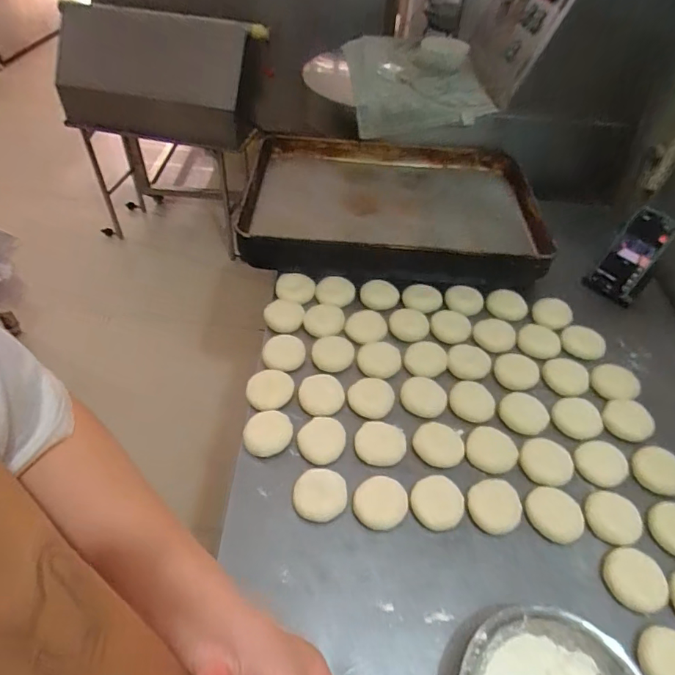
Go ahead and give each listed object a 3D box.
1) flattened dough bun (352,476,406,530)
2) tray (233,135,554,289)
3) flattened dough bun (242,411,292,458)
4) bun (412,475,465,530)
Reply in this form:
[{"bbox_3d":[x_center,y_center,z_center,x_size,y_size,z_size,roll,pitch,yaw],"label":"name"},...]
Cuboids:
[{"bbox_3d":[0.056,0.212,0.596,0.069,0.019,0.060,-29,57,-27],"label":"flattened dough bun"},{"bbox_3d":[0.112,-0.295,0.999,0.588,0.069,0.448,2,49,-4],"label":"tray"},{"bbox_3d":[-0.096,0.135,0.654,0.059,0.023,0.065,22,50,14],"label":"flattened dough bun"},{"bbox_3d":[0.129,0.214,0.601,0.062,0.023,0.064,3,49,-3],"label":"bun"}]

